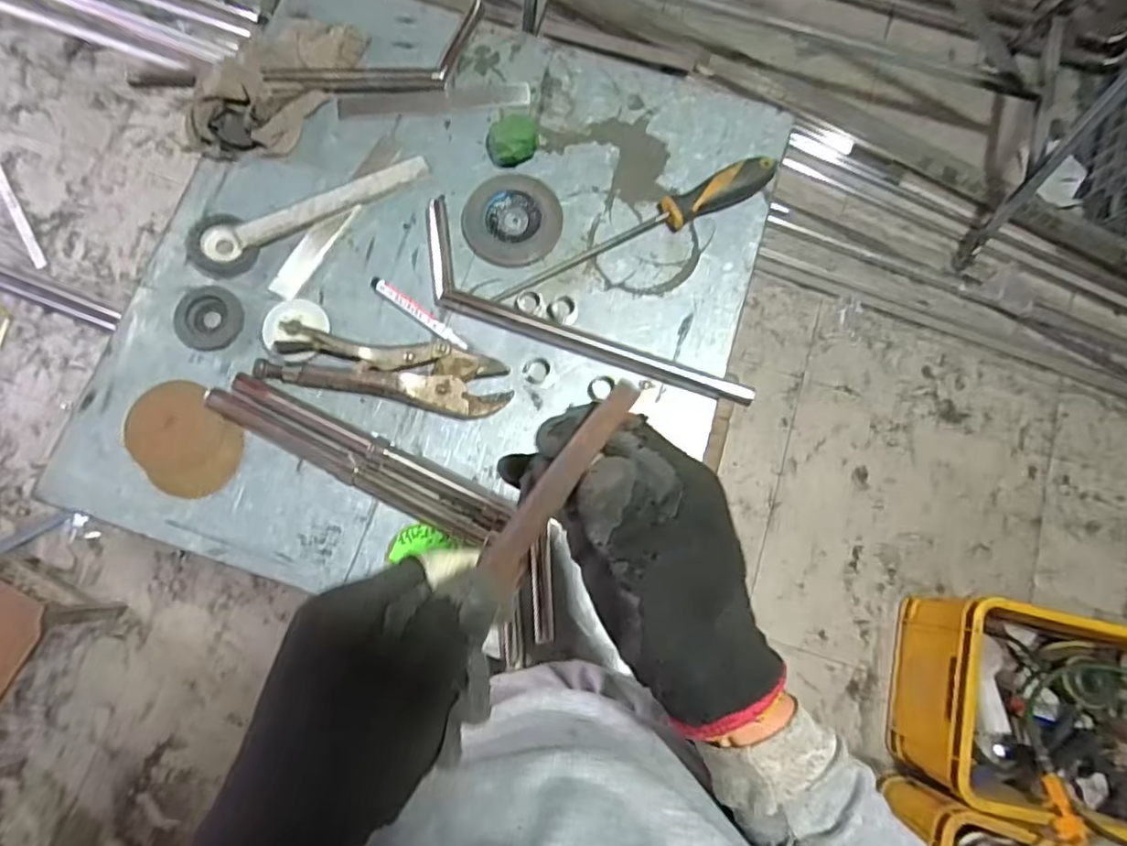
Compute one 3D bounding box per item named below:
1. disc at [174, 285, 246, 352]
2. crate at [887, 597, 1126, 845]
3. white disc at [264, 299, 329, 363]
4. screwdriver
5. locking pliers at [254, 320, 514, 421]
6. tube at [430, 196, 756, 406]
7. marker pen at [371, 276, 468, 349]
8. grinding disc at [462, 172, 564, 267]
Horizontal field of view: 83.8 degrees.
[{"bbox_3d":[-0.327,-0.097,0.580,0.059,0.009,0.057,0,76,-2],"label":"disc"},{"bbox_3d":[0.960,0.559,1.218,0.513,0.276,0.358,12,76,1],"label":"crate"},{"bbox_3d":[-0.245,-0.086,0.578,0.054,0.005,0.064,-33,80,-9],"label":"white disc"},{"bbox_3d":[0.071,-0.189,0.600,0.293,0.033,0.029,-24,78,-7],"label":"screwdriver"},{"bbox_3d":[-0.159,-0.049,0.569,0.216,0.015,0.061,11,76,1],"label":"locking pliers"},{"bbox_3d":[0.007,-0.092,0.587,0.350,0.014,0.083,30,77,5],"label":"tube"},{"bbox_3d":[-0.135,-0.103,0.585,0.110,0.008,0.014,35,78,6],"label":"marker pen"},{"bbox_3d":[-0.050,-0.197,0.613,0.092,0.007,0.093,0,76,-2],"label":"grinding disc"}]

